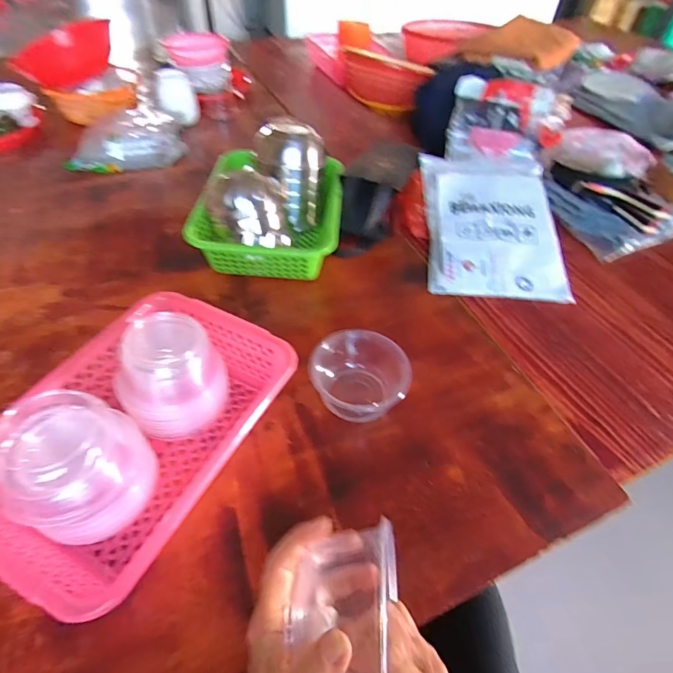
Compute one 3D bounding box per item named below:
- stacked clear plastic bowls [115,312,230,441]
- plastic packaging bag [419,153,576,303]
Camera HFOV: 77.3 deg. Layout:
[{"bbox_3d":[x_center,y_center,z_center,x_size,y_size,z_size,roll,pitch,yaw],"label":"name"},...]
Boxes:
[{"bbox_3d":[-0.183,0.045,0.471,0.092,0.113,0.106,23,51,17],"label":"stacked clear plastic bowls"},{"bbox_3d":[0.269,-0.202,0.732,0.223,0.020,0.312,3,64,-1],"label":"plastic packaging bag"}]

